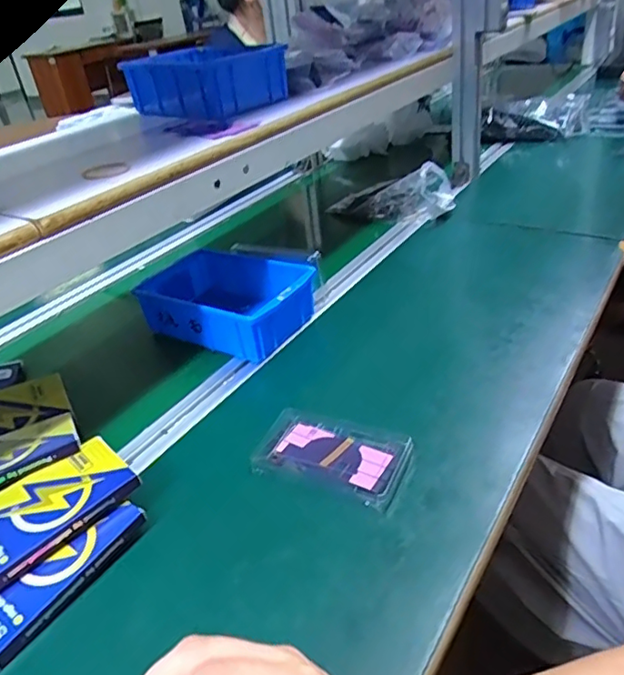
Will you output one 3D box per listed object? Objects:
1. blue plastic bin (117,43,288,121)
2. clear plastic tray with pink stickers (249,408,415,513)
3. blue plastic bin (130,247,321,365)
[{"bbox_3d":[-0.137,-0.334,0.748,0.182,0.063,0.119,19,41,36],"label":"blue plastic bin"},{"bbox_3d":[0.017,0.100,0.510,0.135,0.009,0.077,11,37,25],"label":"clear plastic tray with pink stickers"},{"bbox_3d":[-0.103,-0.046,0.728,0.204,0.073,0.138,15,39,30],"label":"blue plastic bin"}]

